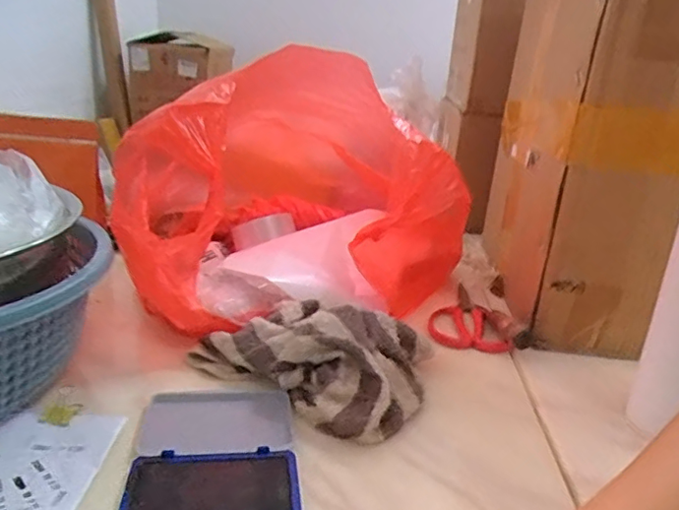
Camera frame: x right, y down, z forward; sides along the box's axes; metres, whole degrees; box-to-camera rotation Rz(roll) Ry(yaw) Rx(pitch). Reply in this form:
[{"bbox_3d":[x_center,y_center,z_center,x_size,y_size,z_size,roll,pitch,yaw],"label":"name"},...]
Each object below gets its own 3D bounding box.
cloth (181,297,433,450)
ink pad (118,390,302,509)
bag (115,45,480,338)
[{"bbox_3d":[-0.008,0.082,0.561,0.210,0.064,0.178,18,24,31],"label":"cloth"},{"bbox_3d":[-0.094,0.152,0.433,0.119,0.012,0.163,1,21,-9],"label":"ink pad"},{"bbox_3d":[-0.086,-0.108,0.738,0.400,0.282,0.361,-6,23,-27],"label":"bag"}]

